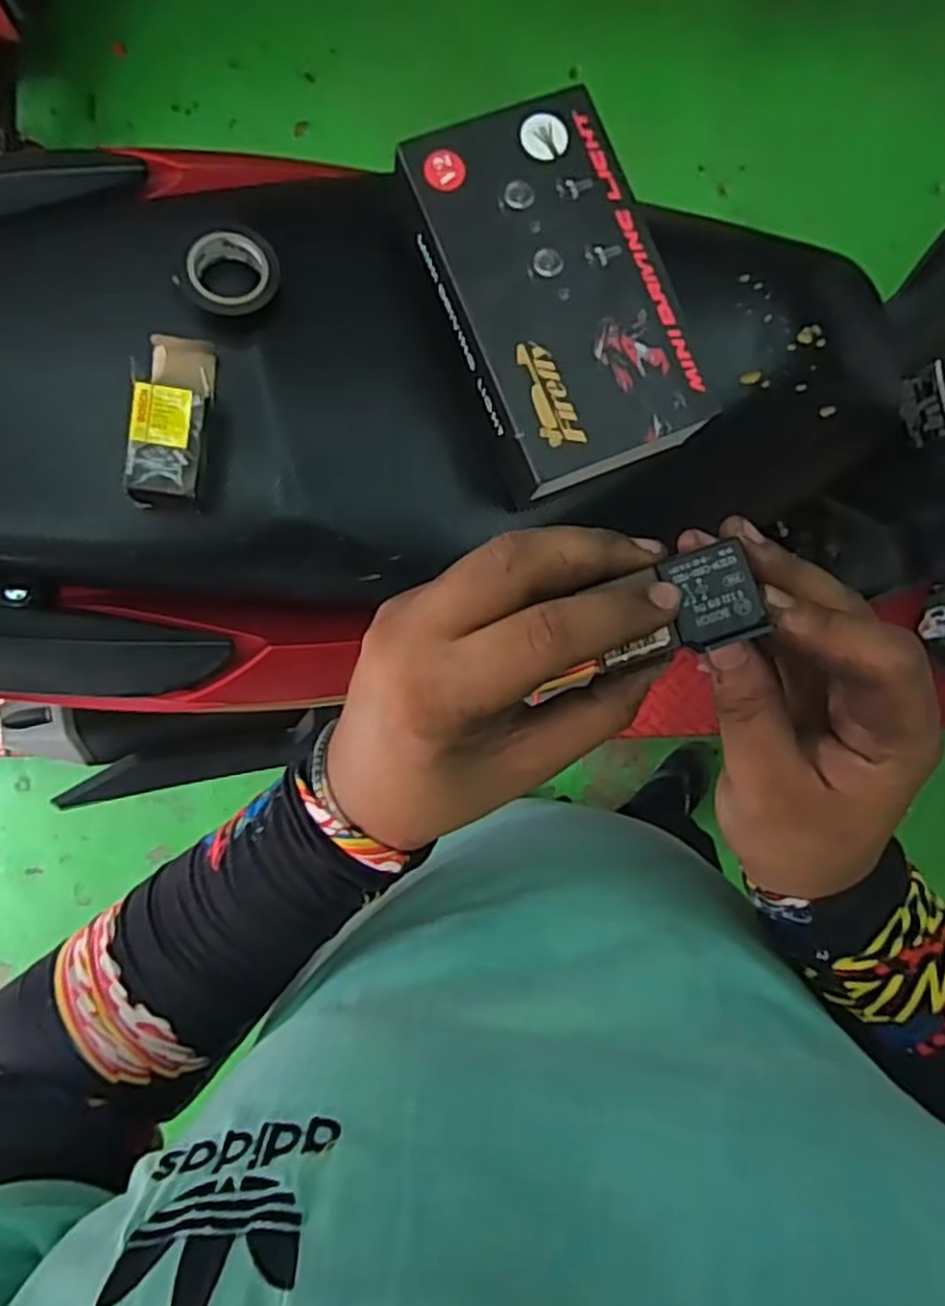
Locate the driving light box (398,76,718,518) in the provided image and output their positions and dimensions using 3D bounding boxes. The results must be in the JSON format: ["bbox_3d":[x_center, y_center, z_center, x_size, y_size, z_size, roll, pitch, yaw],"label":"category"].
[{"bbox_3d":[0.052,-0.215,0.460,0.129,0.045,0.222,-22,87,-3],"label":"driving light box"}]

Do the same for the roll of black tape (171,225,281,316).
[{"bbox_3d":[-0.139,-0.219,0.433,0.053,0.022,0.050,0,86,-2],"label":"roll of black tape"}]

